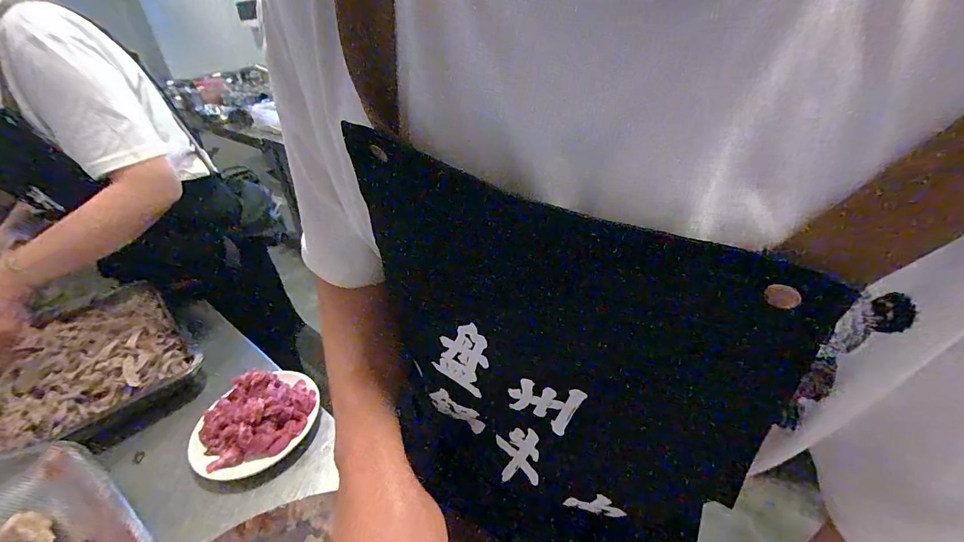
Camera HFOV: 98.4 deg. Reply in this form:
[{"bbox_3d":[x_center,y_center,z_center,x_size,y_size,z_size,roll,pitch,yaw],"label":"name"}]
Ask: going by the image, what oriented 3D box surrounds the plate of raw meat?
[{"bbox_3d":[-0.312,0.205,0.575,0.164,0.054,0.148,-31,42,-32],"label":"plate of raw meat"}]

